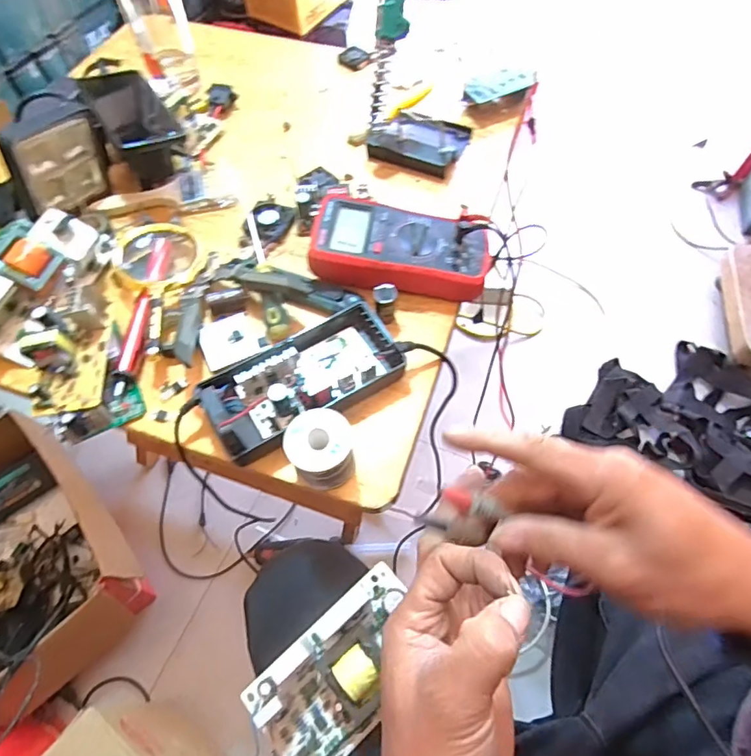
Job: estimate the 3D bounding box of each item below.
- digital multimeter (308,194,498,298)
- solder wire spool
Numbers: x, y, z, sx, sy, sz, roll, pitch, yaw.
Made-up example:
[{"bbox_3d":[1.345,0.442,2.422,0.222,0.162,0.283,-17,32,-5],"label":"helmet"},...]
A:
[{"bbox_3d":[0.027,-0.134,0.533,0.183,0.041,0.097,10,61,7],"label":"digital multimeter"},{"bbox_3d":[-0.046,0.061,0.431,0.053,0.054,0.050,-1,60,1],"label":"solder wire spool"}]

